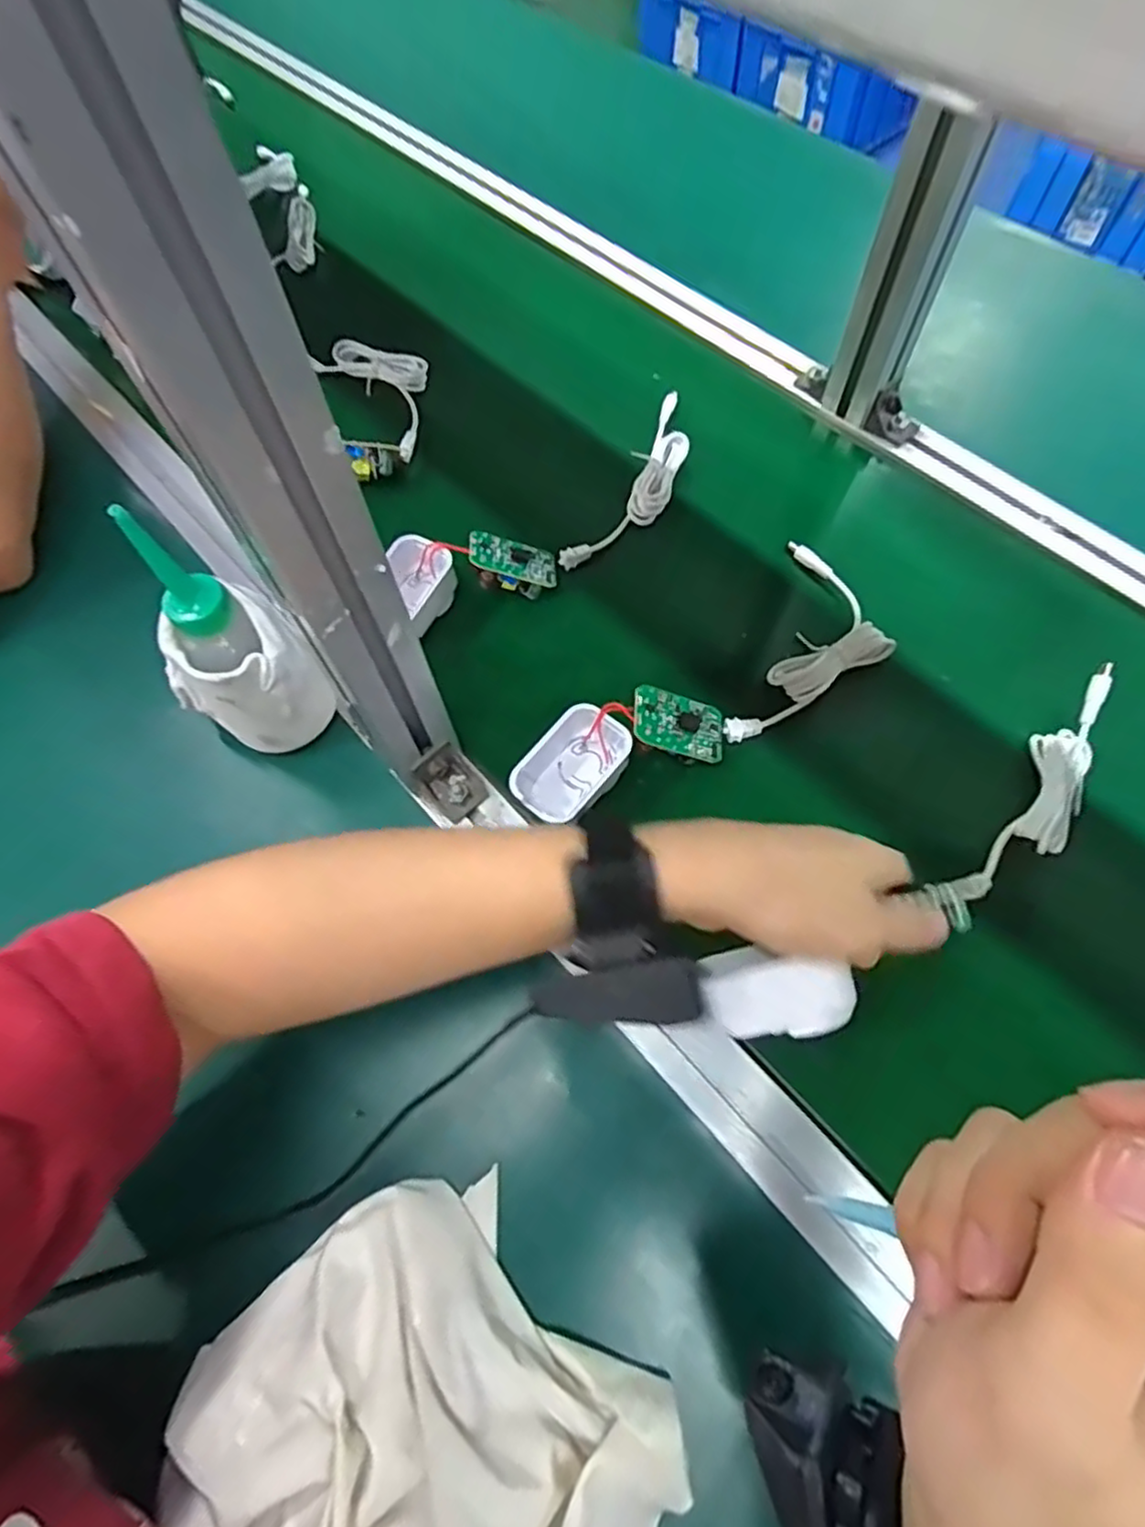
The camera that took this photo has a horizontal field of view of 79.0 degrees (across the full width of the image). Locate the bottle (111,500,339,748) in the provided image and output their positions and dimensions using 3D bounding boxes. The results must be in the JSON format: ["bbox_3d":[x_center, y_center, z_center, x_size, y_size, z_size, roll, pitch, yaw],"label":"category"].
[{"bbox_3d":[-0.184,-0.058,0.374,0.060,0.160,0.061,32,70,15],"label":"bottle"}]

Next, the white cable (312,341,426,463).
[{"bbox_3d":[-0.147,-0.310,0.569,0.074,0.012,0.131,-39,70,-15],"label":"white cable"}]

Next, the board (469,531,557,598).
[{"bbox_3d":[-0.043,-0.138,0.480,0.062,0.018,0.038,9,54,-24],"label":"board"}]

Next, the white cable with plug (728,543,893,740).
[{"bbox_3d":[0.161,-0.074,0.451,0.080,0.024,0.162,20,67,10],"label":"white cable with plug"}]

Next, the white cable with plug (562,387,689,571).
[{"bbox_3d":[0.054,-0.211,0.521,0.044,0.014,0.193,25,68,12],"label":"white cable with plug"}]

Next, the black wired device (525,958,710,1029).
[{"bbox_3d":[0.019,0.099,0.294,0.071,0.019,0.023,-5,65,-1],"label":"black wired device"}]

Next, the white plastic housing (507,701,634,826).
[{"bbox_3d":[0.000,0.003,0.411,0.042,0.037,0.070,38,71,17],"label":"white plastic housing"}]

